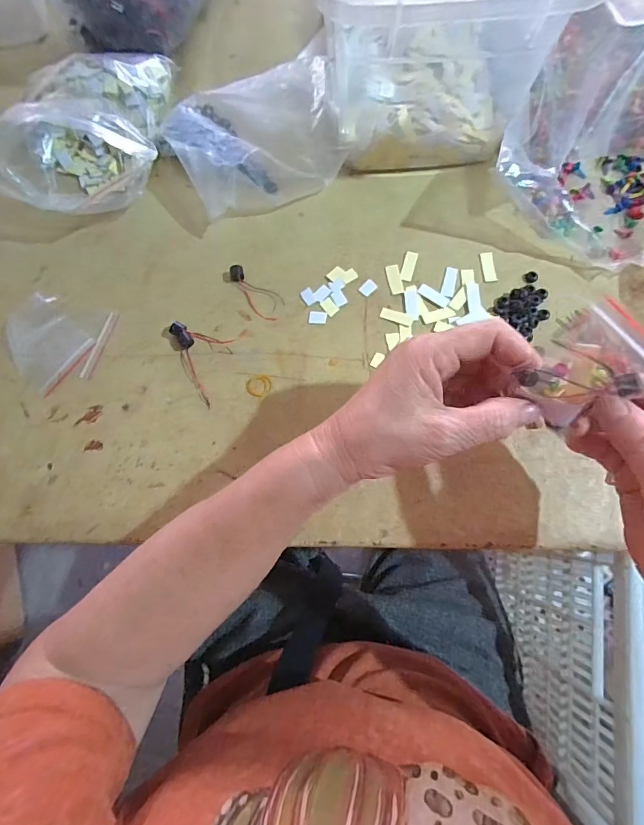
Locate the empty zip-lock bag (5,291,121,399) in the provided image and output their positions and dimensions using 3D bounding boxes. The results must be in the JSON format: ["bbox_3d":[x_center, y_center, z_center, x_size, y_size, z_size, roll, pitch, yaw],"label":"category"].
[{"bbox_3d":[-0.228,-0.060,0.355,0.087,0.004,0.081,18,77,5],"label":"empty zip-lock bag"}]

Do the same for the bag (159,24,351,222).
[{"bbox_3d":[-0.060,-0.252,0.377,0.157,0.054,0.126,-24,77,-5],"label":"bag"}]

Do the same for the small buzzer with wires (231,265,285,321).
[{"bbox_3d":[-0.059,-0.102,0.362,0.057,0.011,0.025,37,79,9],"label":"small buzzer with wires"}]

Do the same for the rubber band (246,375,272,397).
[{"bbox_3d":[-0.051,-0.023,0.342,0.017,0.004,0.021,42,80,10],"label":"rubber band"}]

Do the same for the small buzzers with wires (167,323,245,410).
[{"bbox_3d":[-0.103,-0.047,0.346,0.056,0.009,0.070,19,77,5],"label":"small buzzers with wires"}]

